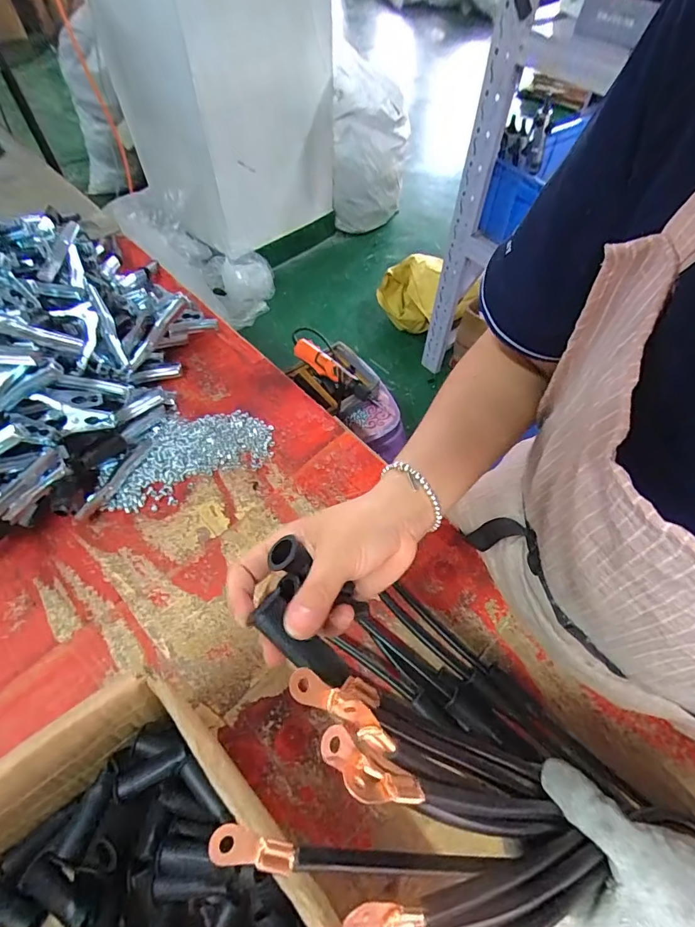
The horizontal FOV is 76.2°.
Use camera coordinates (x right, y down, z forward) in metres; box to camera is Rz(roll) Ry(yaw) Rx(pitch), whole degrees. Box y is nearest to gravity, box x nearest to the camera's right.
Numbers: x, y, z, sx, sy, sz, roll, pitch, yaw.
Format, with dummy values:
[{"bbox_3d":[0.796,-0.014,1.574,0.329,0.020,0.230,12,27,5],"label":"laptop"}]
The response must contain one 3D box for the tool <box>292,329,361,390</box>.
[{"bbox_3d":[-0.059,-0.252,1.089,0.183,0.029,0.059,37,64,20],"label":"tool"}]

